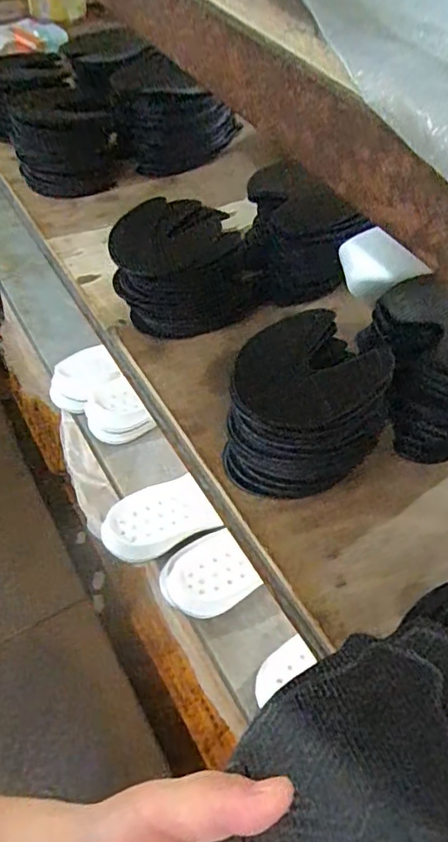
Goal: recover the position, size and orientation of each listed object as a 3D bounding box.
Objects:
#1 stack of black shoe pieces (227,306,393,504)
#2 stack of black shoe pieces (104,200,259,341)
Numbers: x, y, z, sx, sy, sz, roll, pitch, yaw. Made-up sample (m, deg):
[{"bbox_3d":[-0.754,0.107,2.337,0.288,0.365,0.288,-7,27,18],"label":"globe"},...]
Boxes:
[{"bbox_3d":[0.058,-0.008,0.401,0.124,0.098,0.086,-24,59,-21],"label":"stack of black shoe pieces"},{"bbox_3d":[-0.040,-0.139,0.507,0.126,0.096,0.079,-15,56,-16],"label":"stack of black shoe pieces"}]

